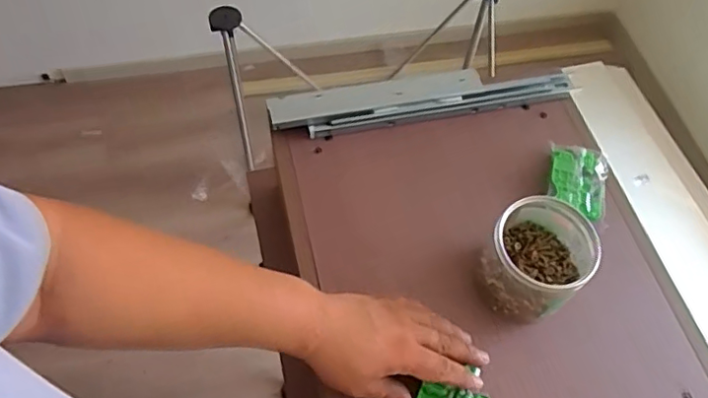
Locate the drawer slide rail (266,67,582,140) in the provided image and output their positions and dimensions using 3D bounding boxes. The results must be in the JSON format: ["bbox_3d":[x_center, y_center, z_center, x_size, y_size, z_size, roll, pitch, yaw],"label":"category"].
[{"bbox_3d":[0.100,-0.131,0.735,0.408,0.030,0.057,-11,87,-11],"label":"drawer slide rail"}]

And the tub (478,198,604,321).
[{"bbox_3d":[0.183,0.063,0.584,0.098,0.094,0.094,1,59,-2],"label":"tub"}]

